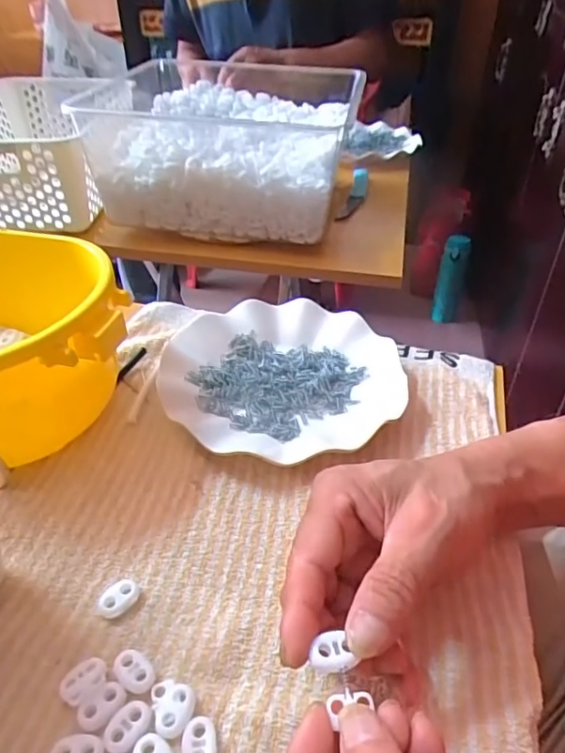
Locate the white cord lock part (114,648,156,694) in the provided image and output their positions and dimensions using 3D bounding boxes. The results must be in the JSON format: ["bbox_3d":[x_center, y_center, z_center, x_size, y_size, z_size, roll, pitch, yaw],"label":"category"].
[{"bbox_3d":[-0.071,0.142,0.261,0.022,0.004,0.015,32,49,32],"label":"white cord lock part"}]

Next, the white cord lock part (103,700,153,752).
[{"bbox_3d":[-0.070,0.156,0.242,0.016,0.004,0.022,23,45,25],"label":"white cord lock part"}]

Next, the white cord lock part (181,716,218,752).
[{"bbox_3d":[-0.037,0.163,0.239,0.016,0.005,0.022,-8,41,-10],"label":"white cord lock part"}]

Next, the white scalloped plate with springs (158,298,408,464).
[{"bbox_3d":[-0.004,-0.004,0.425,0.176,0.024,0.163,0,40,0],"label":"white scalloped plate with springs"}]

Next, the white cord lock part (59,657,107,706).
[{"bbox_3d":[-0.095,0.144,0.258,0.018,0.008,0.021,29,48,30],"label":"white cord lock part"}]

